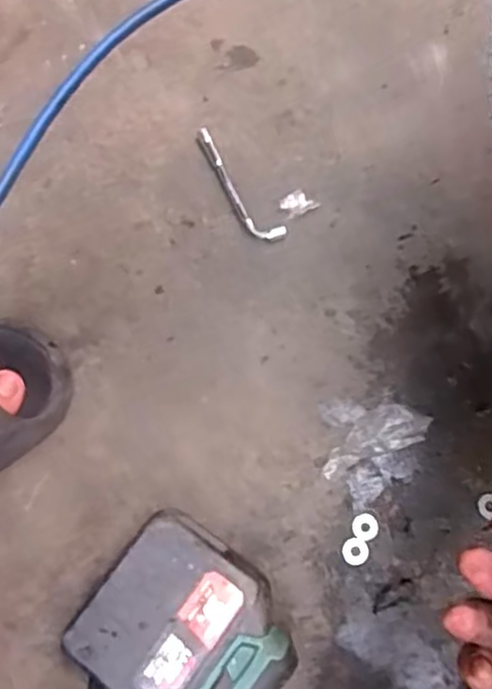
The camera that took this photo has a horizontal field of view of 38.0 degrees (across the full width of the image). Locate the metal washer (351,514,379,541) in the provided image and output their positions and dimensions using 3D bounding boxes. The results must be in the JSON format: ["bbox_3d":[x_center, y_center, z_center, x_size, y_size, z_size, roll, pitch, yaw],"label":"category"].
[{"bbox_3d":[0.090,0.138,0.538,0.019,0.004,0.018,0,75,2],"label":"metal washer"}]

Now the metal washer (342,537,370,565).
[{"bbox_3d":[0.082,0.155,0.534,0.020,0.004,0.020,0,75,2],"label":"metal washer"}]

